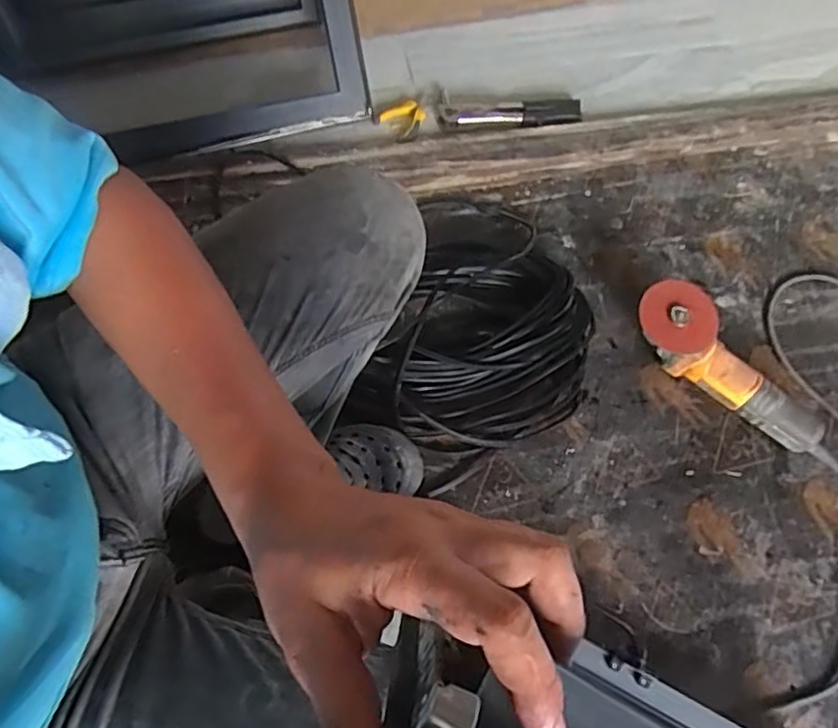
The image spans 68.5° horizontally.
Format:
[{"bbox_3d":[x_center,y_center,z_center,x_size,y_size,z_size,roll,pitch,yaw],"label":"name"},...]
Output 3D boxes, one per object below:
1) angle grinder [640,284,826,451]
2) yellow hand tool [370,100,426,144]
[{"bbox_3d":[0.419,0.006,0.844,0.304,0.090,0.090,41,72,-1],"label":"angle grinder"},{"bbox_3d":[-0.027,-0.417,1.055,0.081,0.014,0.079,1,69,-2],"label":"yellow hand tool"}]

